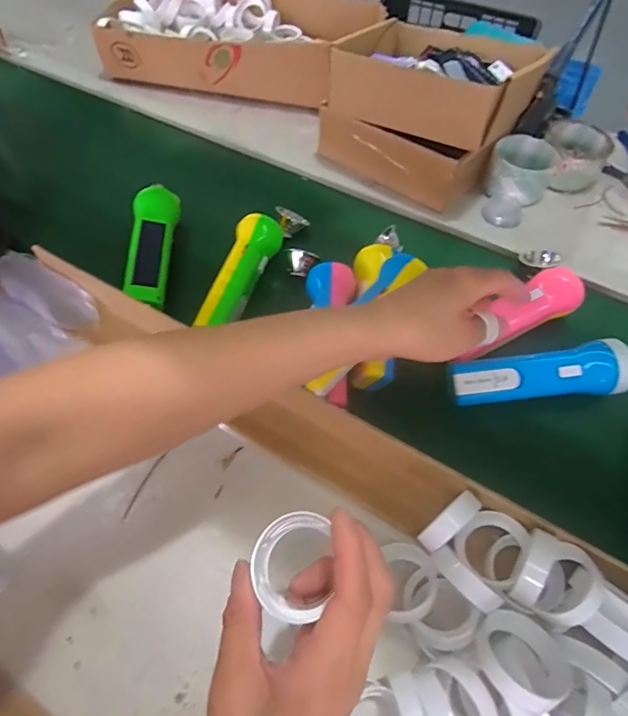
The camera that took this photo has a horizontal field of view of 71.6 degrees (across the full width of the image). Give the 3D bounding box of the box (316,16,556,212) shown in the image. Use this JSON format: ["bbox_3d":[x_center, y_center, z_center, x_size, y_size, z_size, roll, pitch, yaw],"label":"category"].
[{"bbox_3d":[0.150,-0.337,0.572,0.231,0.151,0.196,32,64,17],"label":"box"}]

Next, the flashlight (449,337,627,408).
[{"bbox_3d":[0.213,0.019,0.417,0.167,0.043,0.044,-5,60,-3],"label":"flashlight"}]

